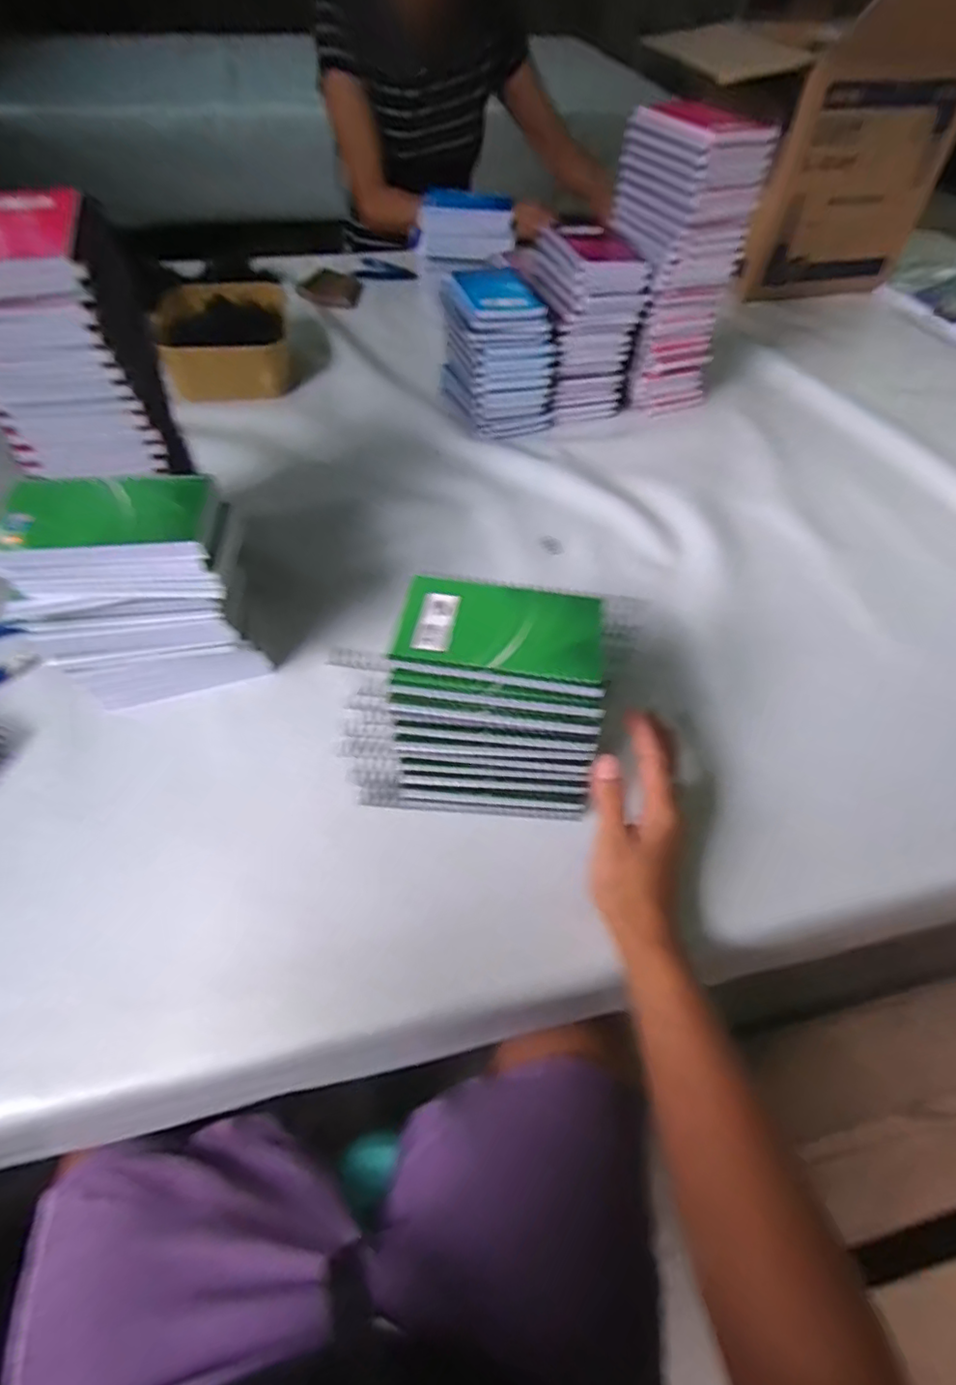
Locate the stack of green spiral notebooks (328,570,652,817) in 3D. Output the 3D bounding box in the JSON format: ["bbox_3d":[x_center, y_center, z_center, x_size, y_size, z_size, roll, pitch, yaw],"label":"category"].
[{"bbox_3d":[0.010,0.003,0.435,0.180,0.120,0.119,8,54,4],"label":"stack of green spiral notebooks"}]

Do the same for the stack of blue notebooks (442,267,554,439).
[{"bbox_3d":[0.020,-0.409,0.759,0.108,0.133,0.128,-15,55,-13],"label":"stack of blue notebooks"}]

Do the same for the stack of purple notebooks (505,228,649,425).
[{"bbox_3d":[0.122,-0.450,0.771,0.117,0.166,0.129,-15,55,-13],"label":"stack of purple notebooks"}]

